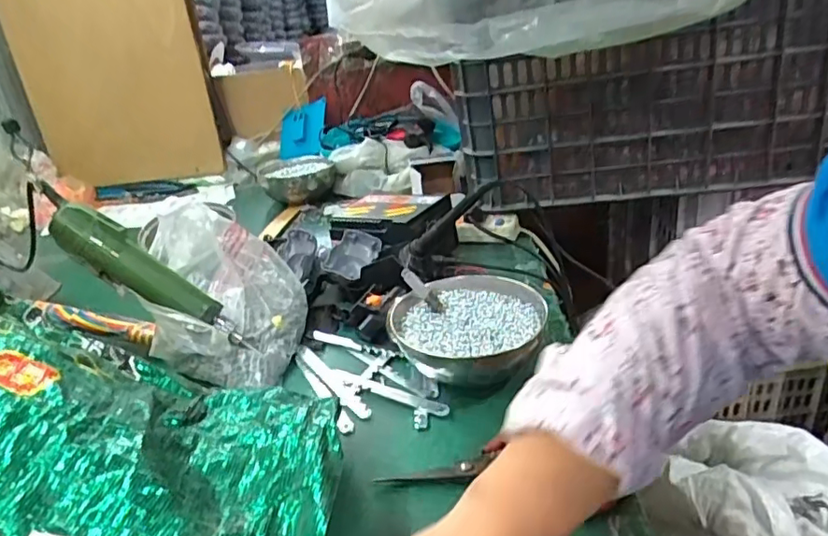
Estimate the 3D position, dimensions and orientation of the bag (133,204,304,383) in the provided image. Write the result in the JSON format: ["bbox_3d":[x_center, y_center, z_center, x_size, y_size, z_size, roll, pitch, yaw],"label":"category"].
[{"bbox_3d":[-0.209,0.023,0.637,0.151,0.164,0.134,-7,26,0],"label":"bag"}]

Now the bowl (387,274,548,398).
[{"bbox_3d":[0.054,0.071,0.608,0.162,0.068,0.147,-3,26,10],"label":"bowl"}]

